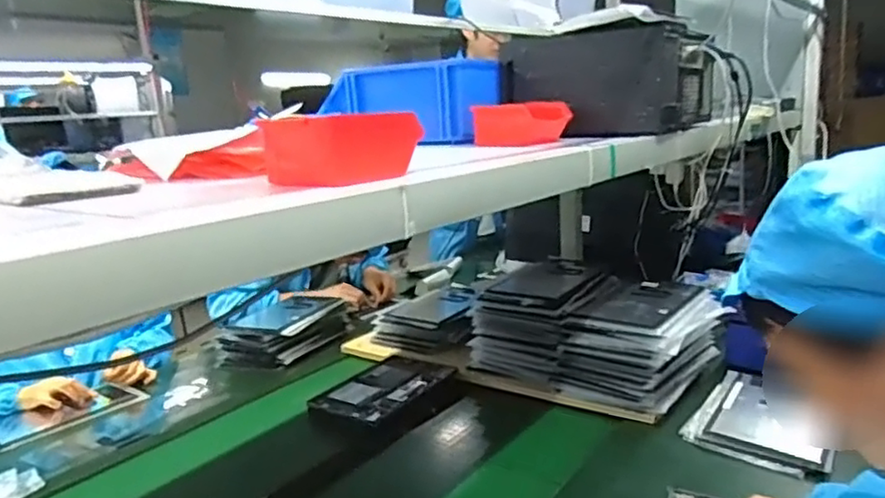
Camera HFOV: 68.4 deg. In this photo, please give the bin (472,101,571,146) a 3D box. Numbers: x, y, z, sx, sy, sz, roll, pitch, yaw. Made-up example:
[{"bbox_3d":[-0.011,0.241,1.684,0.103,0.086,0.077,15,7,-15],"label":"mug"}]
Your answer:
[{"bbox_3d":[0.133,-0.215,1.118,0.113,0.067,0.158,7,17,41],"label":"bin"}]

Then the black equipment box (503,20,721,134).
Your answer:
[{"bbox_3d":[0.329,-0.325,1.277,0.309,0.175,0.329,5,16,37],"label":"black equipment box"}]

